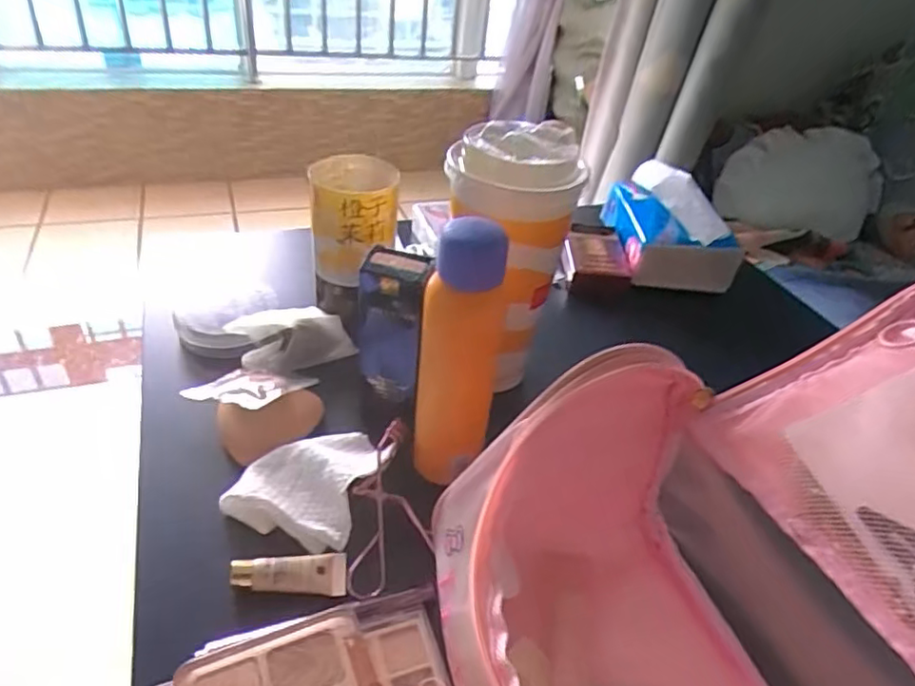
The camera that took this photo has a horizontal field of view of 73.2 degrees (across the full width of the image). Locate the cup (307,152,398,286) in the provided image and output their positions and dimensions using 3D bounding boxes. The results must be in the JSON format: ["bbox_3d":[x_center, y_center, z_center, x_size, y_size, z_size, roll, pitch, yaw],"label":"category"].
[{"bbox_3d":[-0.079,-0.094,0.471,0.063,0.081,0.066,4,37,-3],"label":"cup"}]

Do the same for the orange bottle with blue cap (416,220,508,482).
[{"bbox_3d":[-0.001,0.010,0.342,0.035,0.160,0.034,-15,42,-27],"label":"orange bottle with blue cap"}]

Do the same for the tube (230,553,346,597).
[{"bbox_3d":[-0.088,0.122,0.324,0.057,0.014,0.020,-2,38,-11],"label":"tube"}]

